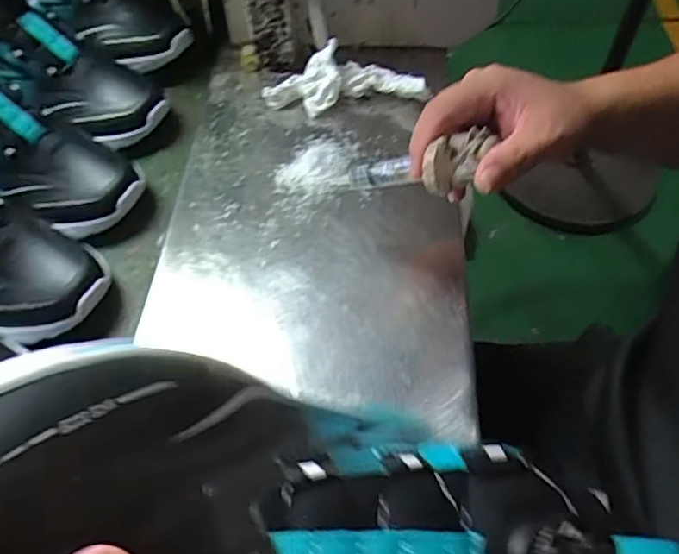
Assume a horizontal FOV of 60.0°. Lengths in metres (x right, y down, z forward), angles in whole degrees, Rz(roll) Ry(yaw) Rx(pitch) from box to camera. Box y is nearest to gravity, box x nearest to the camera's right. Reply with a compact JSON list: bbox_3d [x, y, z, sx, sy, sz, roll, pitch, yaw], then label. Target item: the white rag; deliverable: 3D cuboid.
[{"bbox_3d":[0.004,-0.182,0.546,0.147,0.038,0.054,-5,55,-2],"label":"white rag"}]

